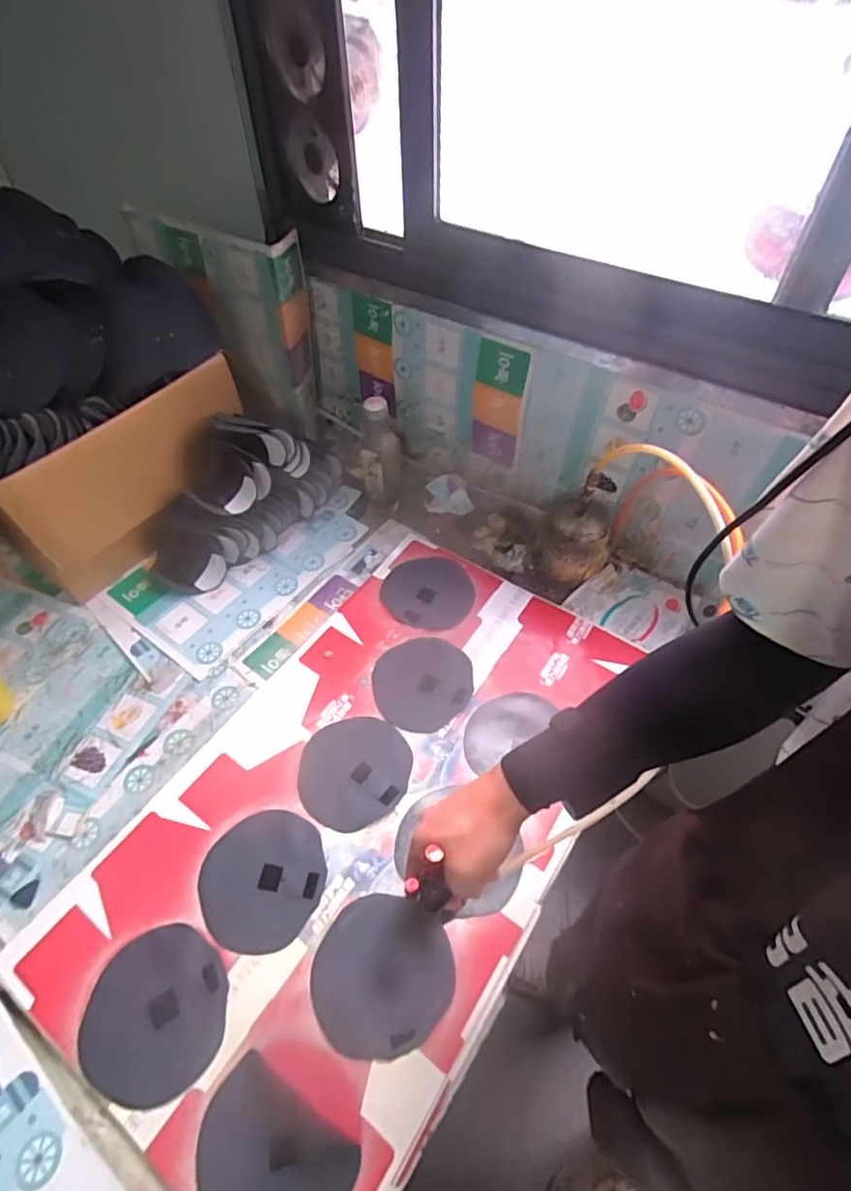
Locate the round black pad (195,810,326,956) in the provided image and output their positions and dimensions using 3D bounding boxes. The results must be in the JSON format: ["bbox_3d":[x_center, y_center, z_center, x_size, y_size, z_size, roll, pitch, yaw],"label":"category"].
[{"bbox_3d":[-0.191,0.332,0.666,0.141,0.006,0.145,-1,53,2],"label":"round black pad"}]

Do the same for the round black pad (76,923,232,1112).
[{"bbox_3d":[-0.282,0.432,0.590,0.143,0.008,0.145,-1,53,2],"label":"round black pad"}]

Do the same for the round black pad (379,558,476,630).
[{"bbox_3d":[0.003,-0.007,0.929,0.147,0.011,0.143,-1,53,2],"label":"round black pad"}]

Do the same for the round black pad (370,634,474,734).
[{"bbox_3d":[-0.004,0.125,0.824,0.147,0.009,0.139,-1,53,2],"label":"round black pad"}]

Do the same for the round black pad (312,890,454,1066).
[{"bbox_3d":[-0.045,0.405,0.610,0.145,0.011,0.142,2,53,4],"label":"round black pad"}]

